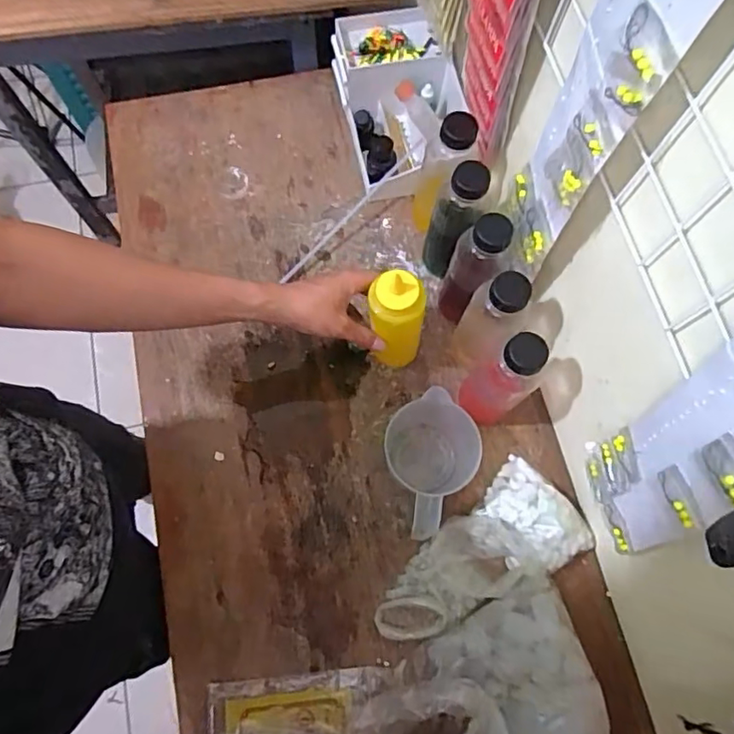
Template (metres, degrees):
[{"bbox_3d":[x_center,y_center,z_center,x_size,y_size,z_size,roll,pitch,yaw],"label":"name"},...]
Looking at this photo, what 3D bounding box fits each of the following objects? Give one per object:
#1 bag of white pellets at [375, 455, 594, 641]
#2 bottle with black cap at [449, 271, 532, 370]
[{"bbox_3d":[0.132,0.227,0.632,0.253,0.038,0.126,-42,78,-12],"label":"bag of white pellets"},{"bbox_3d":[0.137,-0.051,0.638,0.058,0.185,0.068,31,75,8],"label":"bottle with black cap"}]

